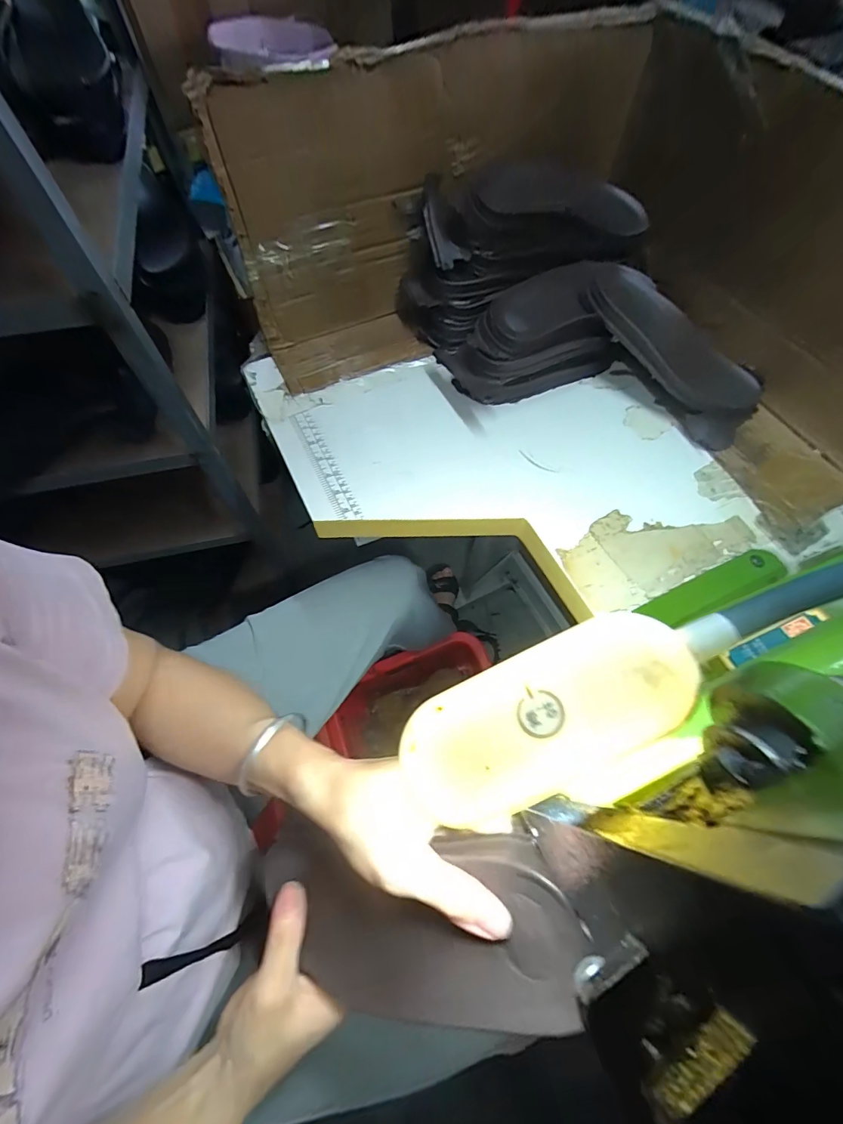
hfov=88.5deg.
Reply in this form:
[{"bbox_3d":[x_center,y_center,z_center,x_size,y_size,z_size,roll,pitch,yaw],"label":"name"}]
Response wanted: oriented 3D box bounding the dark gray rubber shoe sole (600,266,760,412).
[{"bbox_3d":[0.305,-0.261,0.519,0.227,0.024,0.074,42,71,-4],"label":"dark gray rubber shoe sole"}]

